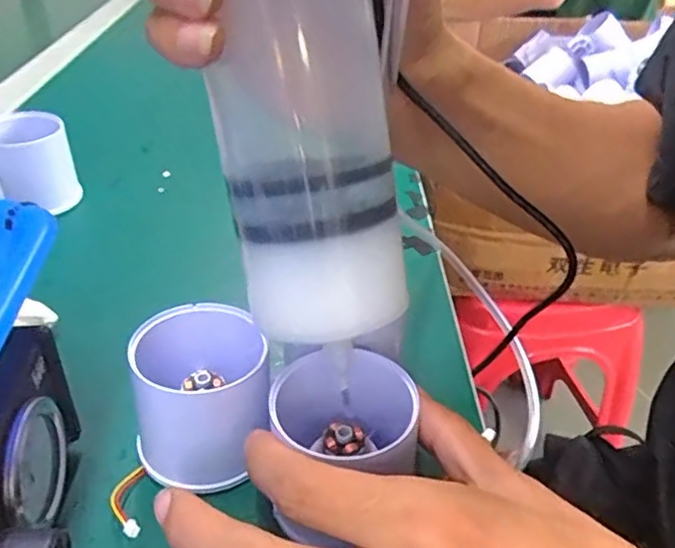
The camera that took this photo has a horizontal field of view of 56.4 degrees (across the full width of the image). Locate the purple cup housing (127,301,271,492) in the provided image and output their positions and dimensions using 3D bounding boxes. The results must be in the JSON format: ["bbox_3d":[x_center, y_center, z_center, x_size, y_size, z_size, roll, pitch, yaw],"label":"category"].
[{"bbox_3d":[-0.053,0.046,0.245,0.051,0.052,0.056,-6,35,-7],"label":"purple cup housing"}]

